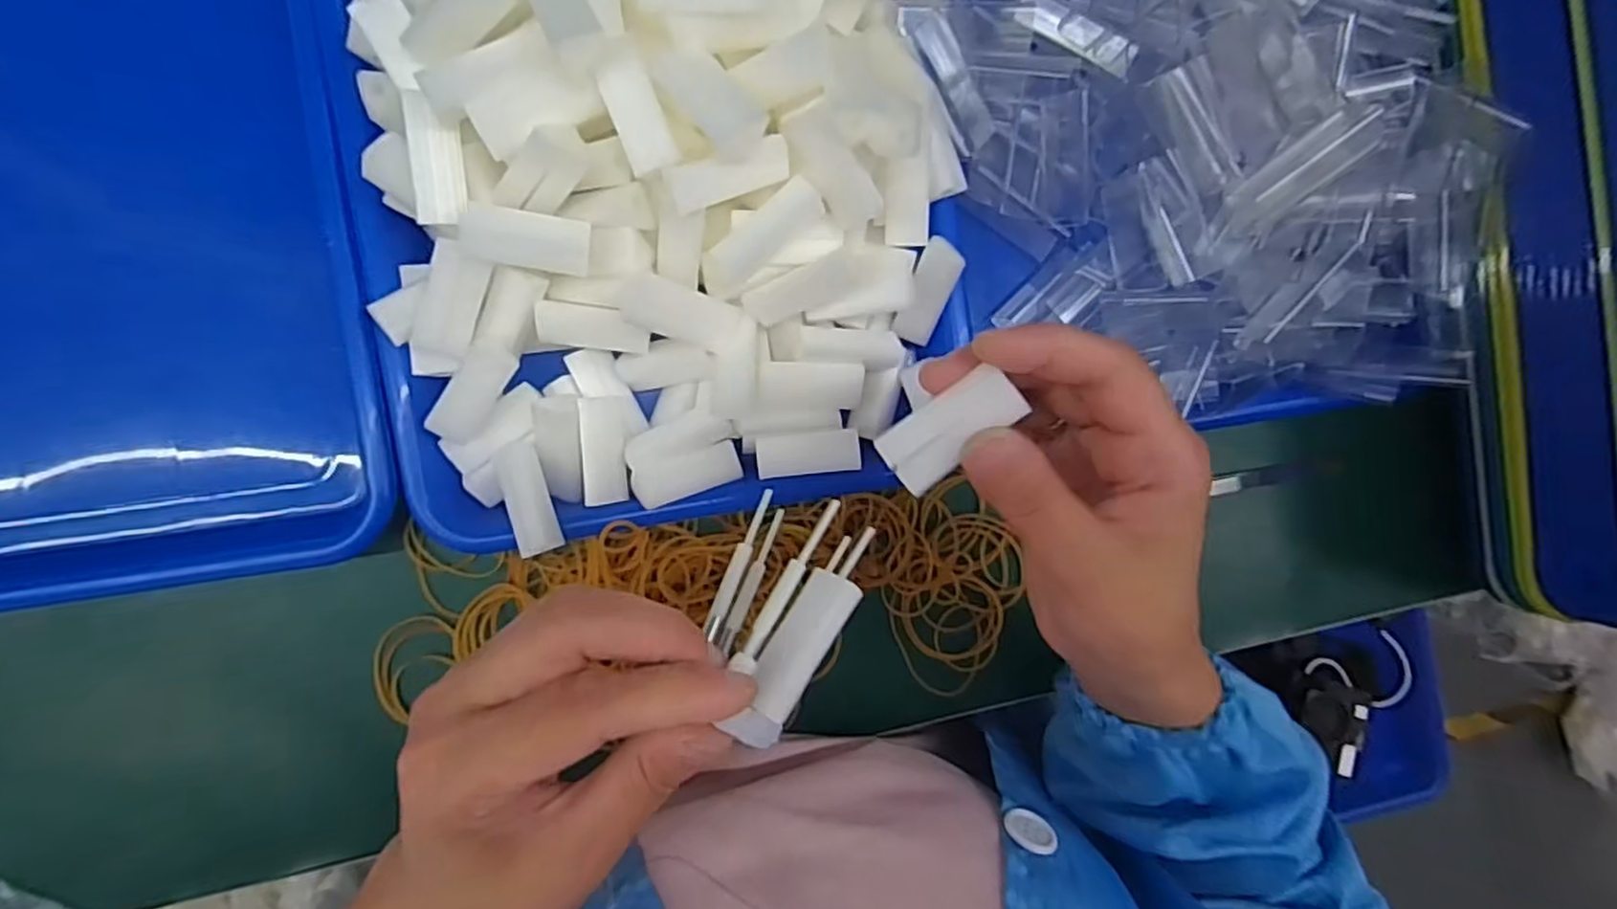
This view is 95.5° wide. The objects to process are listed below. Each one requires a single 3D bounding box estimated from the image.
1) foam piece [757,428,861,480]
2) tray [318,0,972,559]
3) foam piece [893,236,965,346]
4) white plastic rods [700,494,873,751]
[{"bbox_3d":[0.000,0.000,0.325,0.045,0.006,0.019,-5,92,-7],"label":"foam piece"},{"bbox_3d":[-0.061,-0.132,0.281,0.243,0.068,0.317,-8,92,-6],"label":"tray"},{"bbox_3d":[0.052,-0.070,0.319,0.018,0.010,0.047,14,129,-7],"label":"foam piece"},{"bbox_3d":[-0.009,0.048,0.219,0.037,0.024,0.068,29,69,-5],"label":"white plastic rods"}]

